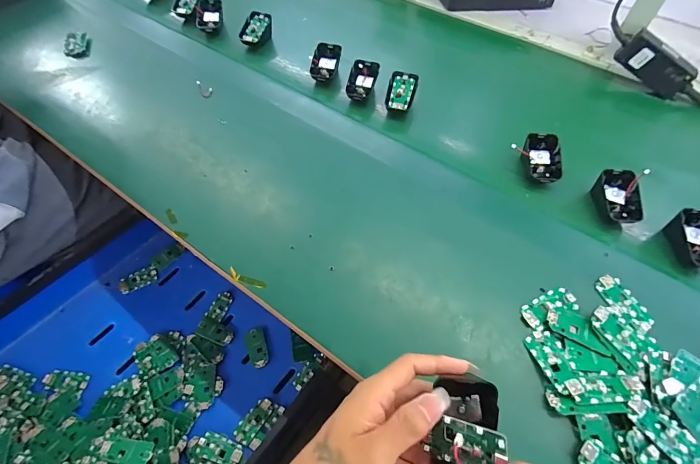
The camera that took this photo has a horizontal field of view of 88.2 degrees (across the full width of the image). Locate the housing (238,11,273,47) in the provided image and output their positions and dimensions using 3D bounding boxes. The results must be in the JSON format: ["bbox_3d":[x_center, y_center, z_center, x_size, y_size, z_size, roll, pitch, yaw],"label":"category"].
[{"bbox_3d":[-0.172,-0.366,0.666,0.040,0.045,0.066,13,57,8],"label":"housing"}]

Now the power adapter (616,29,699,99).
[{"bbox_3d":[0.499,-0.272,0.589,0.118,0.056,0.024,38,62,-1],"label":"power adapter"}]

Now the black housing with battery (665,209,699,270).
[{"bbox_3d":[0.406,0.012,0.428,0.053,0.044,0.066,1,57,0],"label":"black housing with battery"}]

